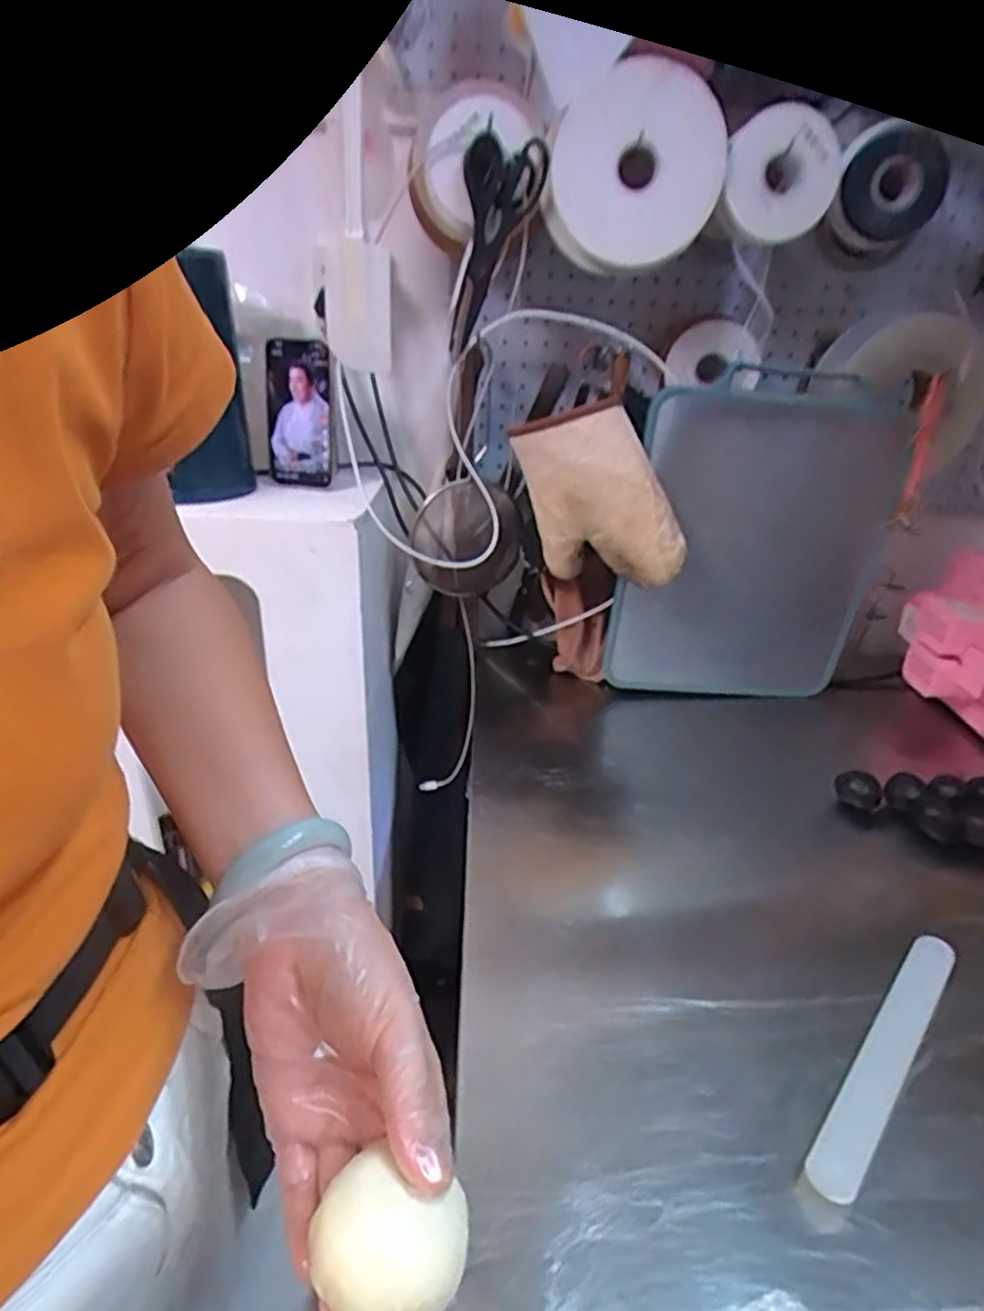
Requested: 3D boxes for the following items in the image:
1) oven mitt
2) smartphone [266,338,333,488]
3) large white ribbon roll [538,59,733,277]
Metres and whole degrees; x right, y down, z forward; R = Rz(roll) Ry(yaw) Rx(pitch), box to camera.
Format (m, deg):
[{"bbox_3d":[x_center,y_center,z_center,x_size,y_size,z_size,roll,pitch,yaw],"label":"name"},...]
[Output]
[{"bbox_3d":[0.109,-0.165,0.776,0.154,0.191,0.035,-9,18,36],"label":"oven mitt"},{"bbox_3d":[-0.221,-0.278,0.840,0.077,0.158,0.010,5,19,9],"label":"smartphone"},{"bbox_3d":[0.135,-0.460,0.696,0.152,0.161,0.036,3,53,-13],"label":"large white ribbon roll"}]

